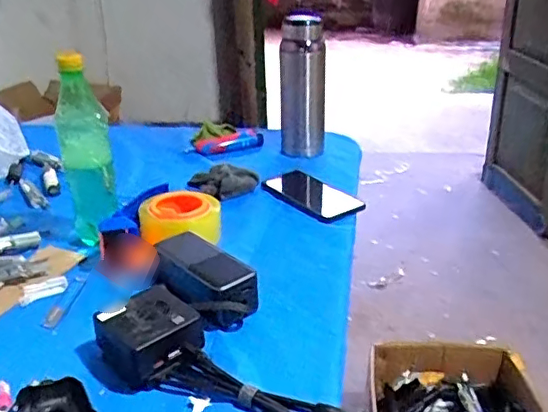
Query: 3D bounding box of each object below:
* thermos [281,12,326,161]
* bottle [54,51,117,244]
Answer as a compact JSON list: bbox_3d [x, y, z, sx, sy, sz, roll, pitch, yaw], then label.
[{"bbox_3d":[0.050,-0.214,1.018,0.076,0.232,0.085,-2,26,-5],"label":"thermos"},{"bbox_3d":[-0.236,-0.067,0.712,0.061,0.229,0.051,-7,27,-14],"label":"bottle"}]

